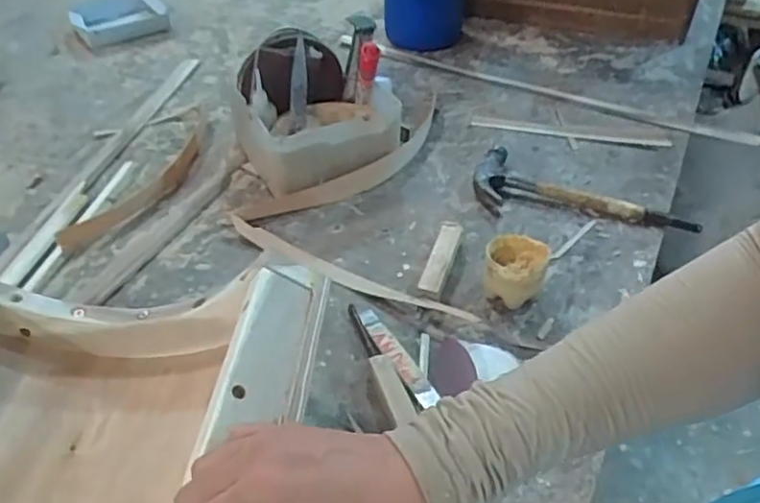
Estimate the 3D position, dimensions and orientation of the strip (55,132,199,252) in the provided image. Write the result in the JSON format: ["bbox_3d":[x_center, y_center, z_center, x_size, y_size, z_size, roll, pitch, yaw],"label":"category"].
[{"bbox_3d":[-0.255,-0.063,0.696,0.033,0.026,0.202,21,46,22],"label":"strip"}]

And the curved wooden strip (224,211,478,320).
[{"bbox_3d":[-0.034,0.017,0.617,0.266,0.016,0.025,18,45,20],"label":"curved wooden strip"}]

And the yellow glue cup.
[{"bbox_3d":[0.123,0.019,0.591,0.051,0.050,0.054,0,42,0],"label":"yellow glue cup"}]

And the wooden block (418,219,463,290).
[{"bbox_3d":[0.058,0.006,0.621,0.021,0.021,0.100,13,43,14],"label":"wooden block"}]

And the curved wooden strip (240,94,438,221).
[{"bbox_3d":[-0.016,-0.106,0.741,0.314,0.030,0.071,-33,51,-31],"label":"curved wooden strip"}]

